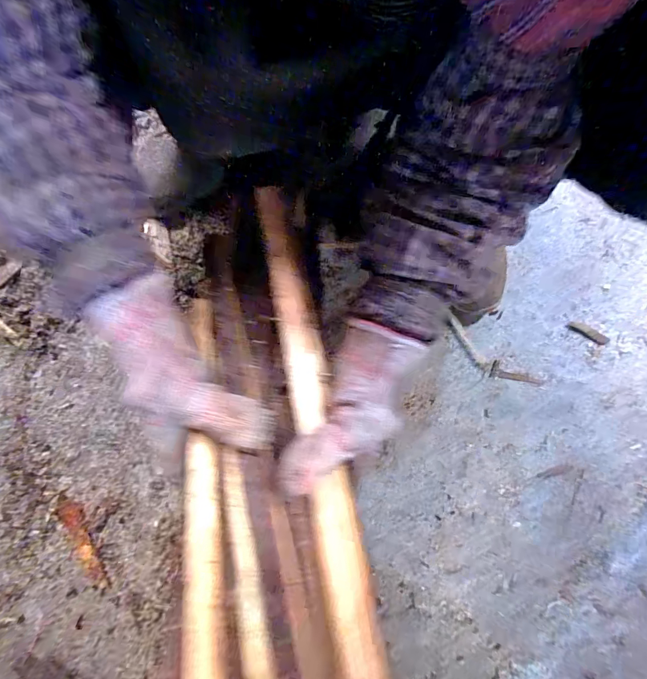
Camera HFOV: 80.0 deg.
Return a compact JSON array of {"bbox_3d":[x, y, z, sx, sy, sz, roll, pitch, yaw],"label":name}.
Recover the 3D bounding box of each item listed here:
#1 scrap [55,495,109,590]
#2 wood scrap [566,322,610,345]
[{"bbox_3d":[-0.249,0.209,0.399,0.024,0.004,0.100,-27,81,-6],"label":"scrap"},{"bbox_3d":[0.311,-0.009,0.454,0.049,0.004,0.015,29,80,4],"label":"wood scrap"}]

